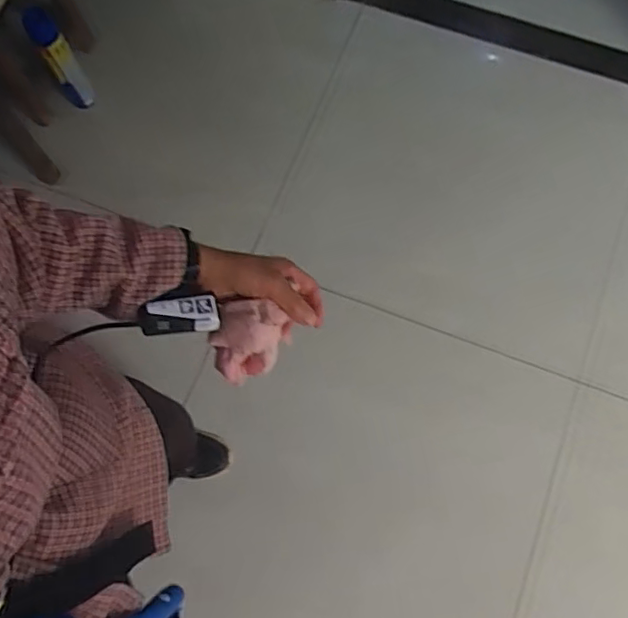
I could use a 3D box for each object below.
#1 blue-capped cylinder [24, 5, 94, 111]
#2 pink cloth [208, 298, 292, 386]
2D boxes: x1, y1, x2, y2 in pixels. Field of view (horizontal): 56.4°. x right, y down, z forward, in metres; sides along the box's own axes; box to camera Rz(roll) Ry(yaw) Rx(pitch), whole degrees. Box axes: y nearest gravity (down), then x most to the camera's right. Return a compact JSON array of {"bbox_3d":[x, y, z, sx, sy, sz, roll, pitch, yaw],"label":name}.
[{"bbox_3d":[-0.606,-0.591,1.417,0.067,0.301,0.065,0,73,0],"label":"blue-capped cylinder"},{"bbox_3d":[-0.065,0.033,0.597,0.077,0.071,0.070,-2,73,0],"label":"pink cloth"}]

